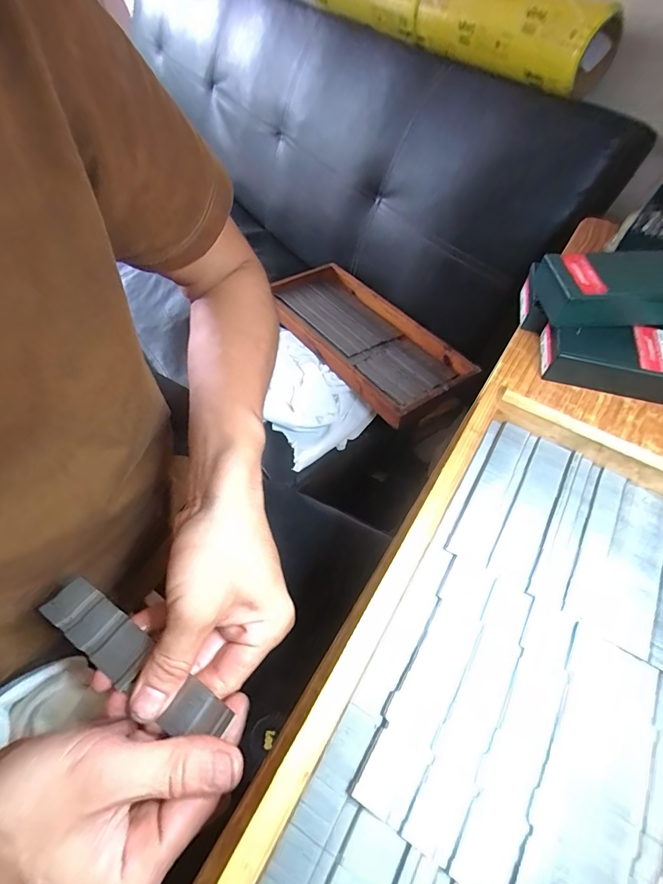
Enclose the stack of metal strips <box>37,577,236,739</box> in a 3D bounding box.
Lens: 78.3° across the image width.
[{"bbox_3d":[-0.118,0.127,0.240,0.132,0.006,0.029,28,62,17],"label":"stack of metal strips"}]

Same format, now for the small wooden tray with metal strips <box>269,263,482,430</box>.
[{"bbox_3d":[0.046,-0.225,0.811,0.209,0.035,0.475,-28,56,-23],"label":"small wooden tray with metal strips"}]

